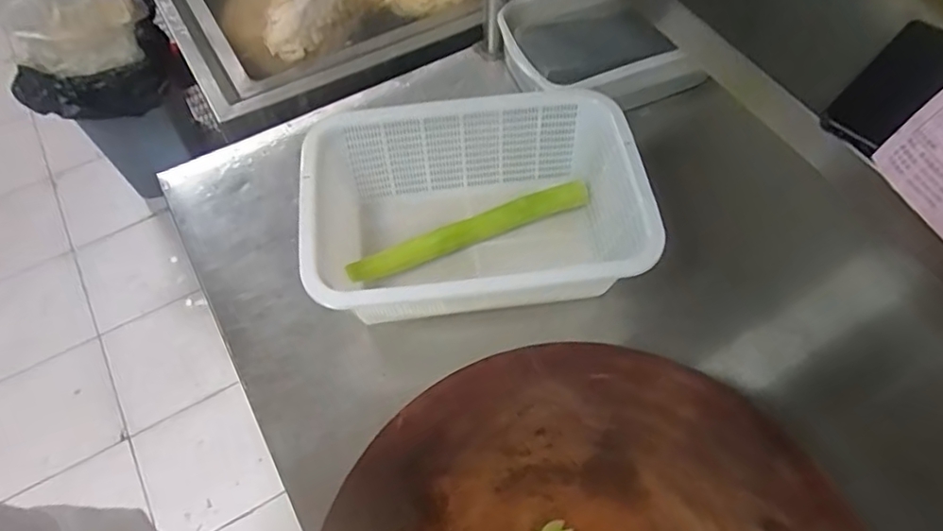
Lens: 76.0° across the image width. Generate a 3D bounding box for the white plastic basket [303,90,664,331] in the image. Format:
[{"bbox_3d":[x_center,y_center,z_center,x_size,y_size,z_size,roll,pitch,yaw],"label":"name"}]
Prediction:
[{"bbox_3d":[0.003,-0.056,0.714,0.362,0.145,0.250,-6,60,-4],"label":"white plastic basket"}]

